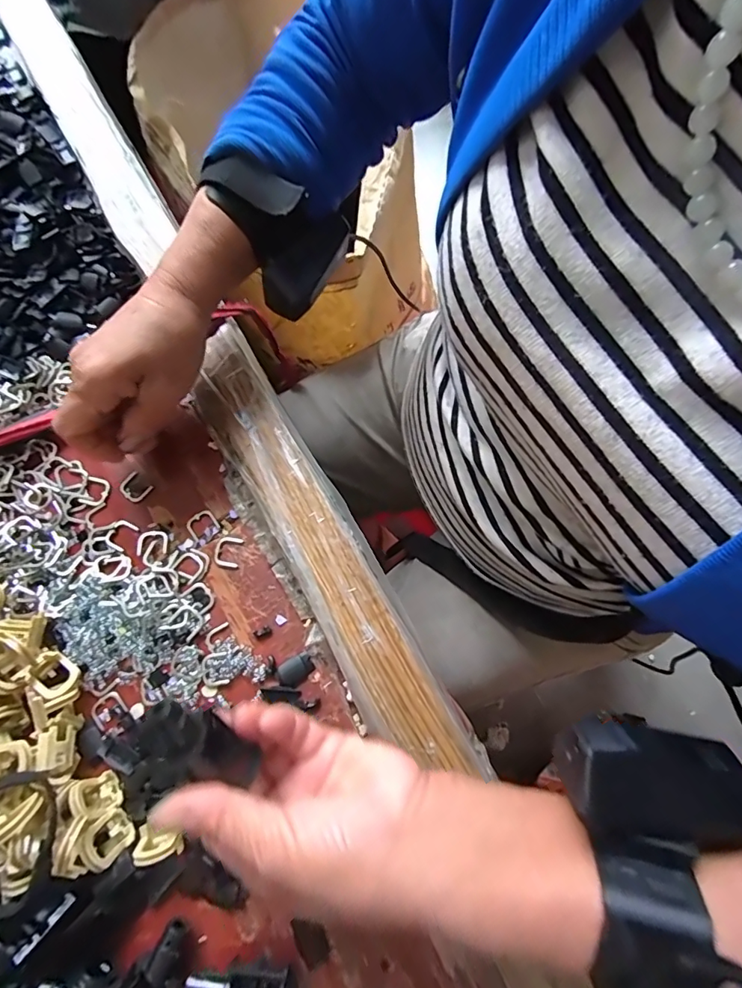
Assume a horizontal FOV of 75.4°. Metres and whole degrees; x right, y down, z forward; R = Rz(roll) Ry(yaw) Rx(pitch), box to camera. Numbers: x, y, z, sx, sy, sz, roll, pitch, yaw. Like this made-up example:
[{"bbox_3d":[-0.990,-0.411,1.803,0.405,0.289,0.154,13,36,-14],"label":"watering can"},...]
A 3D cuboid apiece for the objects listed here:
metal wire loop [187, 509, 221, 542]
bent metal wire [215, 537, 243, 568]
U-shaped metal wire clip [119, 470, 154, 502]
[{"bbox_3d":[-0.112,0.020,0.317,0.018,0.004,0.015,-35,77,-12],"label":"metal wire loop"},{"bbox_3d":[-0.093,0.037,0.312,0.017,0.004,0.020,10,72,1],"label":"bent metal wire"},{"bbox_3d":[-0.160,-0.005,0.324,0.019,0.004,0.017,41,75,10],"label":"U-shaped metal wire clip"}]

